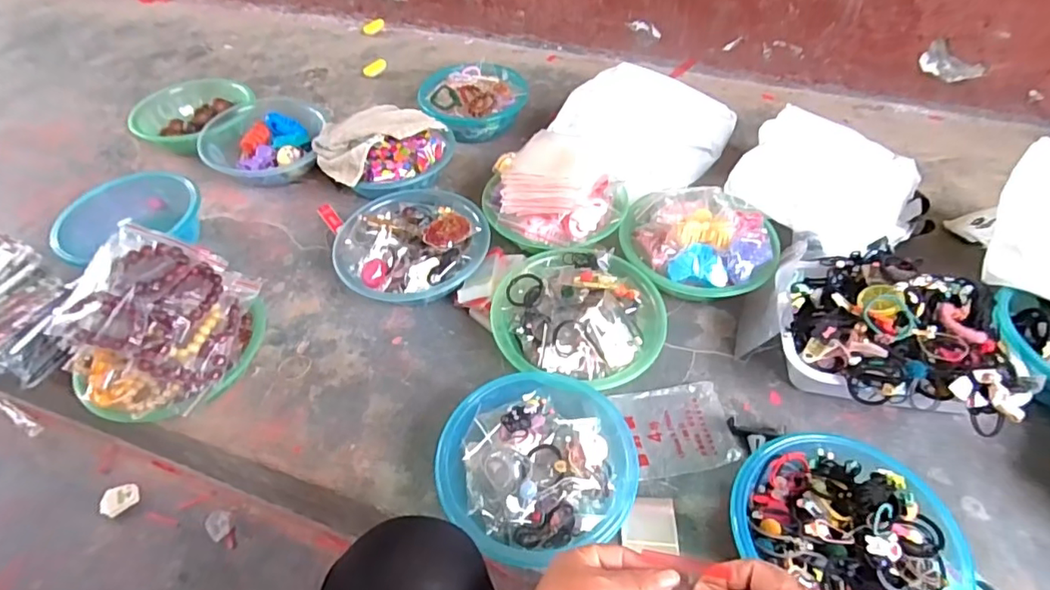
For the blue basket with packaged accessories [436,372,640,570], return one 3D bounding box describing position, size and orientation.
[{"bbox_3d":[0.014,0.201,0.664,0.218,0.078,0.200,-1,48,1],"label":"blue basket with packaged accessories"}]

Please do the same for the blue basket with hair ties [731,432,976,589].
[{"bbox_3d":[0.346,0.259,0.606,0.236,0.083,0.194,35,58,28],"label":"blue basket with hair ties"}]

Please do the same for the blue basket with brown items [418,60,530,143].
[{"bbox_3d":[-0.106,-0.411,1.188,0.222,0.088,0.206,-6,49,-4],"label":"blue basket with brown items"}]

